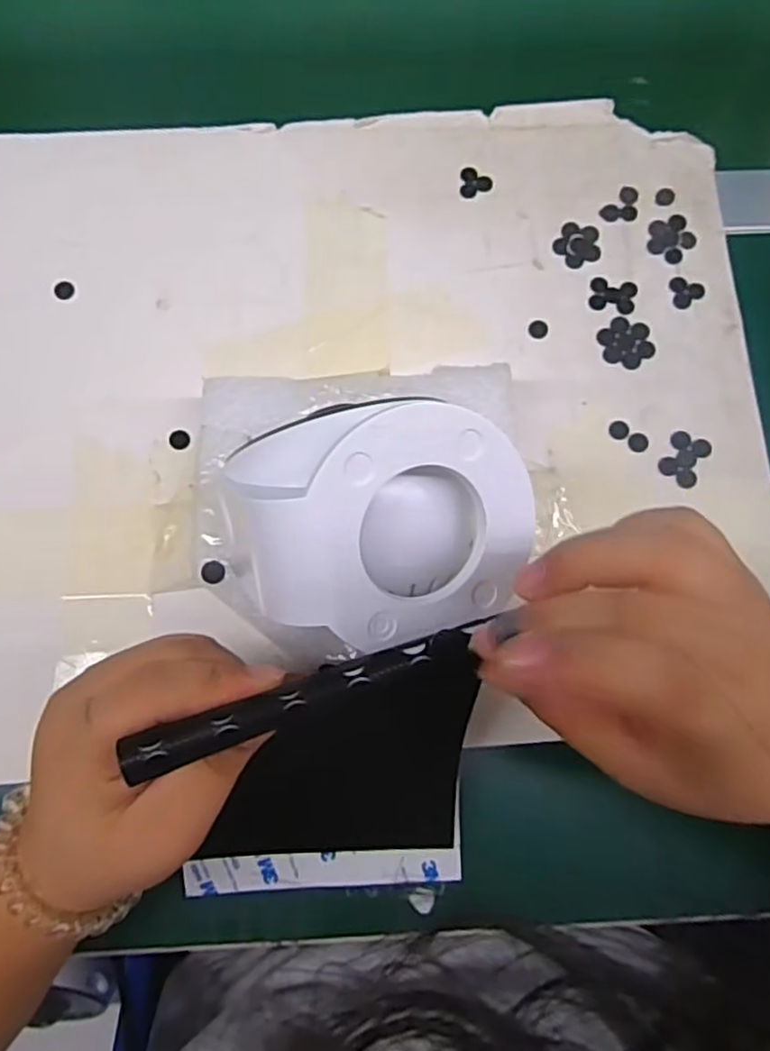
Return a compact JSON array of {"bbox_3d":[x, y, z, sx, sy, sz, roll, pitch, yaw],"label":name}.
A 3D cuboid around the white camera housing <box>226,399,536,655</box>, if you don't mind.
[{"bbox_3d":[-0.006,-0.005,0.246,0.098,0.058,0.078,-6,104,-23],"label":"white camera housing"}]

